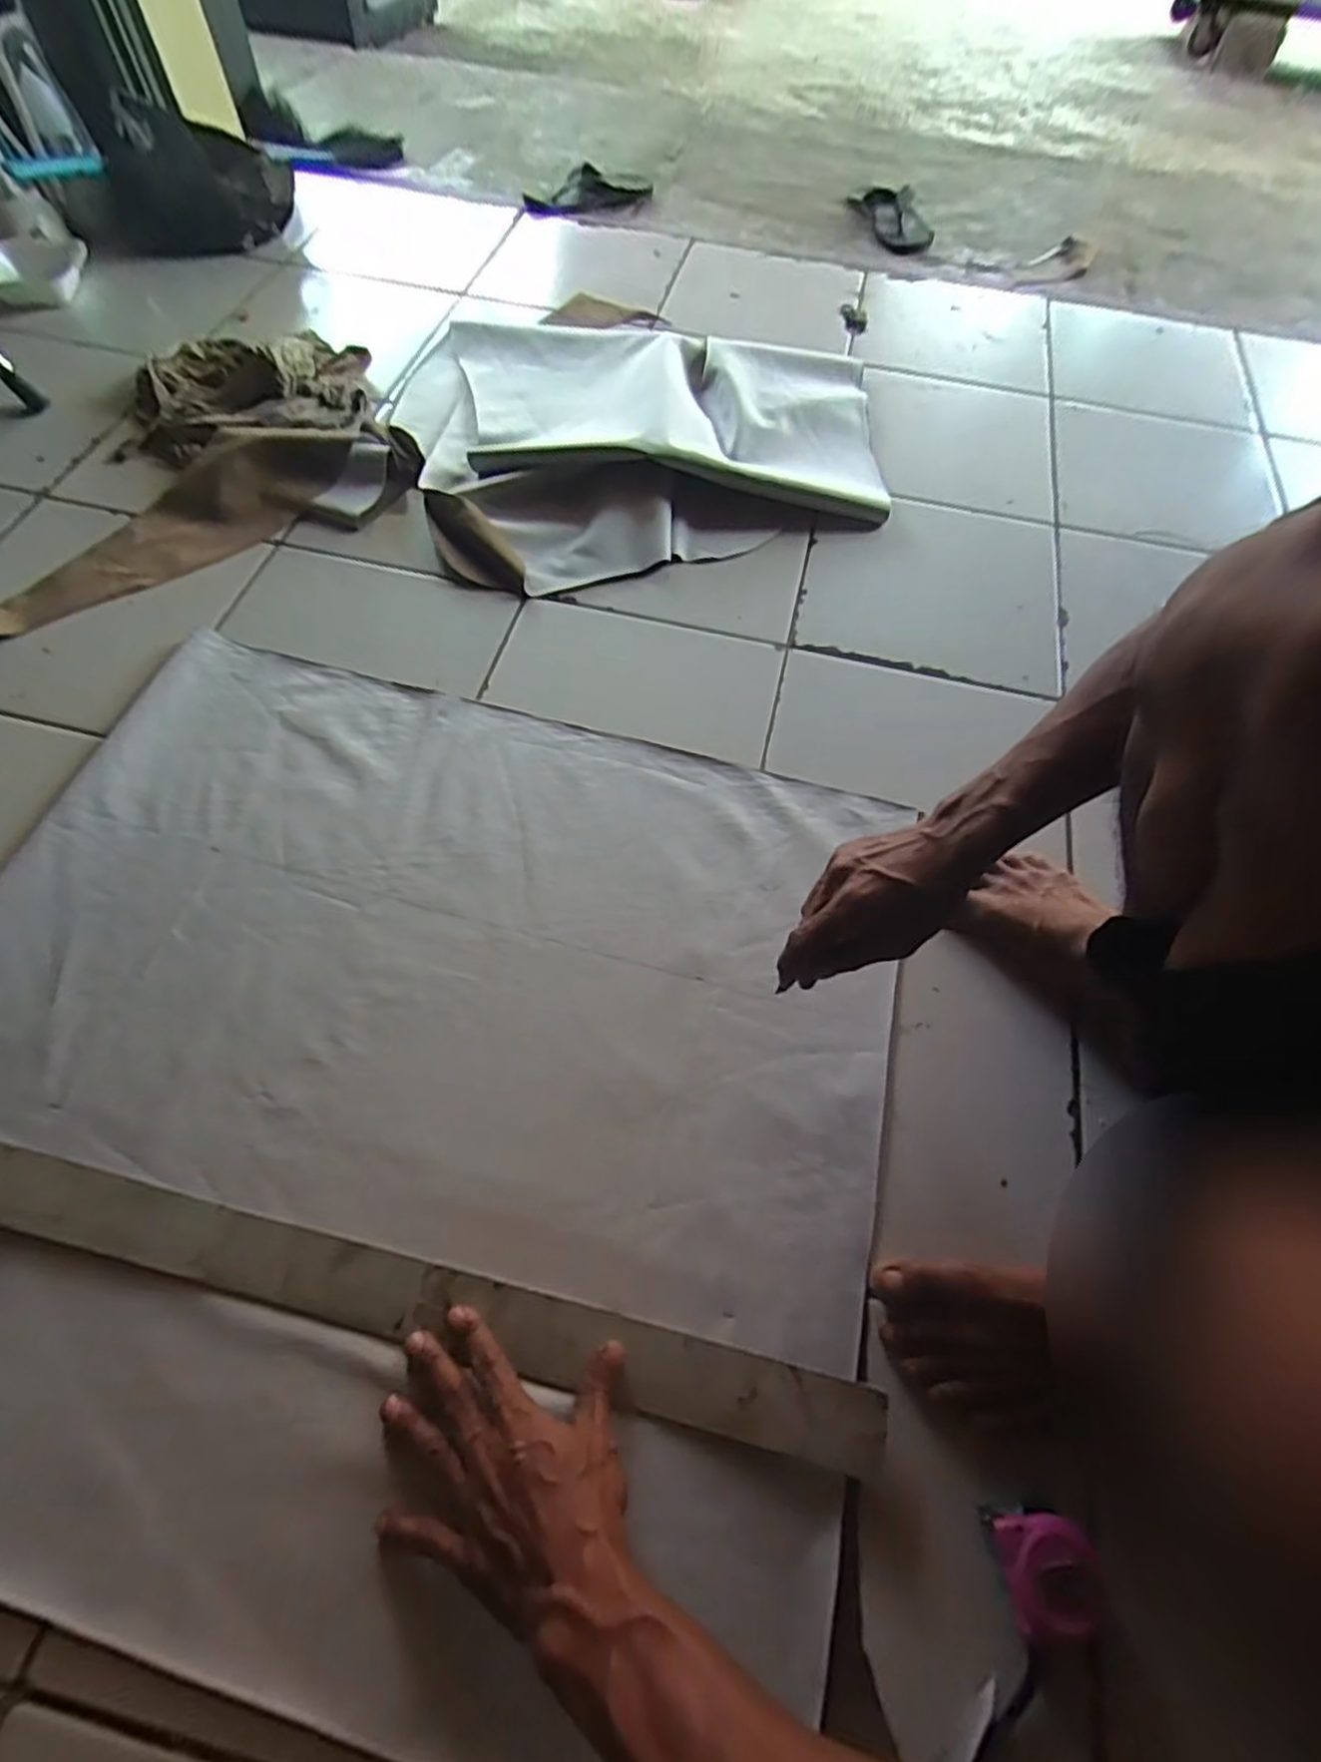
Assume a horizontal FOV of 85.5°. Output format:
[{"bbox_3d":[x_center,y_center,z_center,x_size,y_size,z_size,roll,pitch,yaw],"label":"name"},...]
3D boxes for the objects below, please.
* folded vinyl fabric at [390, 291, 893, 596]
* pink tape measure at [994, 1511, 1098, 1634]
[{"bbox_3d":[-0.028,-0.635,0.959,0.599,0.069,0.558,-15,64,-11],"label":"folded vinyl fabric"},{"bbox_3d":[0.227,0.407,0.421,0.044,0.034,0.051,-2,63,-4],"label":"pink tape measure"}]

